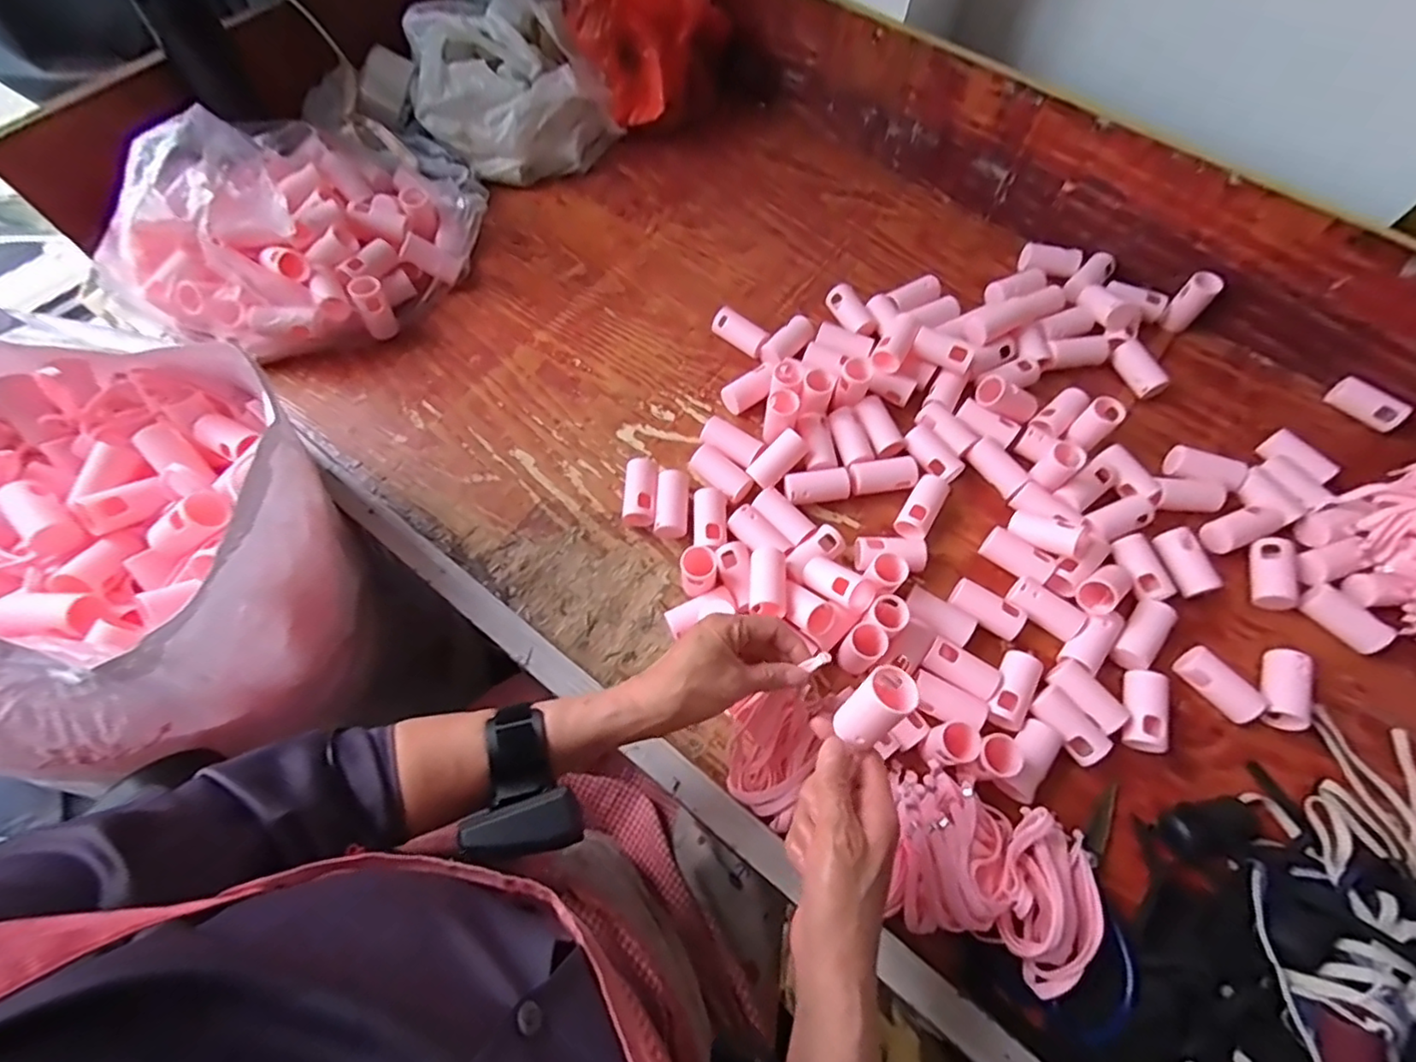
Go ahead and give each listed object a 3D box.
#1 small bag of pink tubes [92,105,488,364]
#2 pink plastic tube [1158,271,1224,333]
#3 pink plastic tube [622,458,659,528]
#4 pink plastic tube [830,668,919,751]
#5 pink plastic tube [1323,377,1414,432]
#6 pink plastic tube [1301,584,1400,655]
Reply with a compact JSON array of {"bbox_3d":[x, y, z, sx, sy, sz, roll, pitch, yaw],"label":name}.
[{"bbox_3d":[-0.428,-0.337,0.661,0.367,0.176,0.243,-40,72,-18],"label":"small bag of pink tubes"},{"bbox_3d":[0.546,-0.258,0.694,0.034,0.057,0.037,40,70,16],"label":"pink plastic tube"},{"bbox_3d":[-0.065,-0.038,0.606,0.032,0.027,0.068,3,65,0],"label":"pink plastic tube"},{"bbox_3d":[0.108,0.115,0.392,0.030,0.061,0.032,2,44,-32],"label":"pink plastic tube"},{"bbox_3d":[0.704,-0.135,0.655,0.031,0.026,0.065,-40,72,-18],"label":"pink plastic tube"},{"bbox_3d":[0.575,0.078,0.552,0.028,0.030,0.064,-36,71,-16],"label":"pink plastic tube"}]

